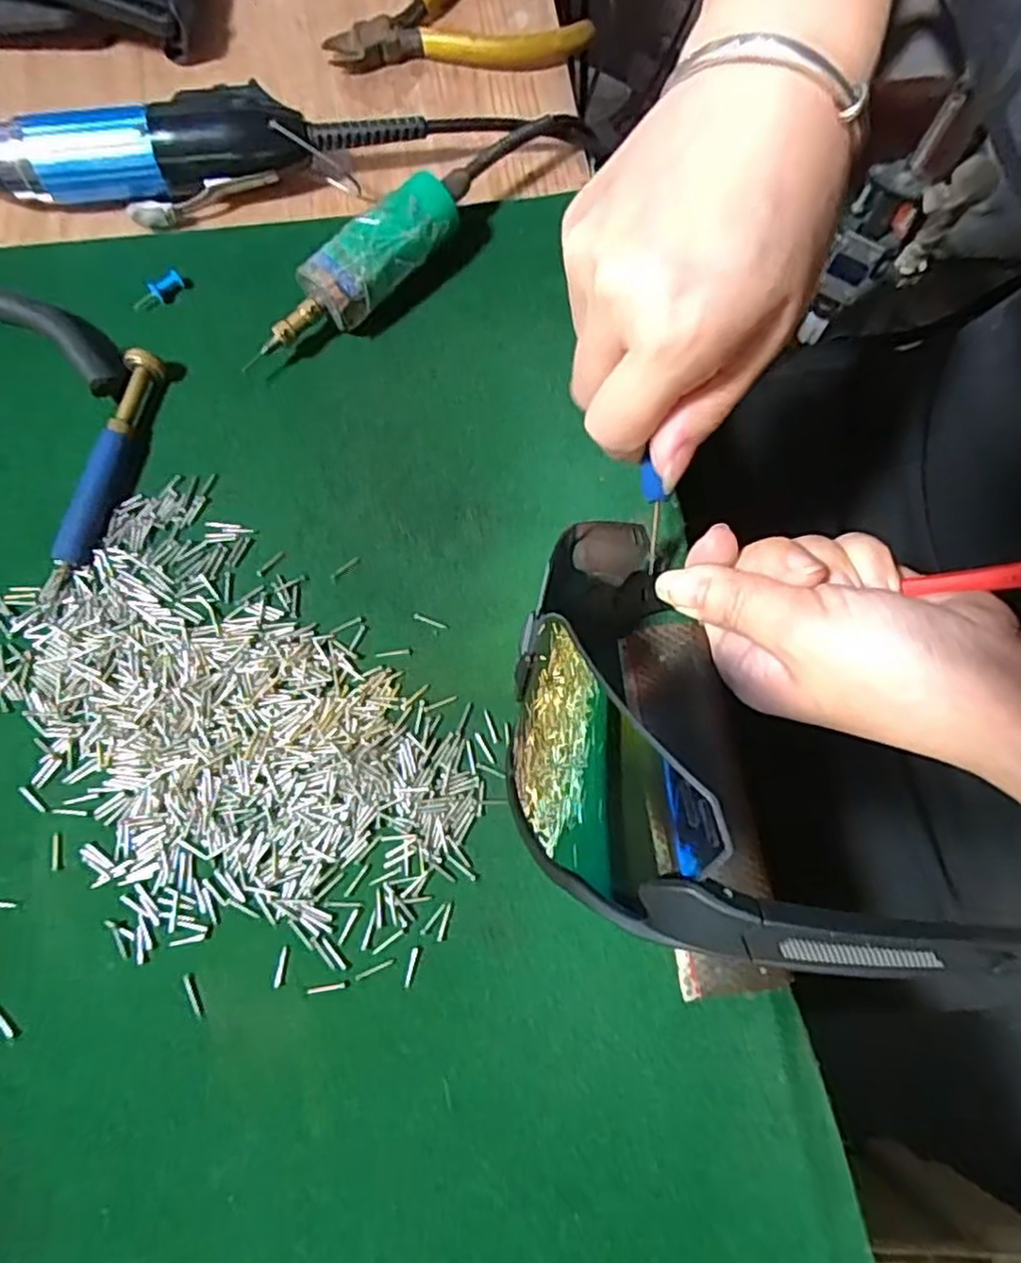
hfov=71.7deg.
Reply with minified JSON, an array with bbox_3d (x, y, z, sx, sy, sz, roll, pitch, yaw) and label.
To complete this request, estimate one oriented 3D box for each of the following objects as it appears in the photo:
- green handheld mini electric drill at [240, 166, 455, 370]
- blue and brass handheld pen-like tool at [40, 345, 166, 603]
[{"bbox_3d":[-0.060,-0.137,0.277,0.094,0.033,0.023,-40,78,-11],"label":"green handheld mini electric drill"},{"bbox_3d":[-0.152,-0.060,0.263,0.011,0.013,0.098,13,74,3],"label":"blue and brass handheld pen-like tool"}]

